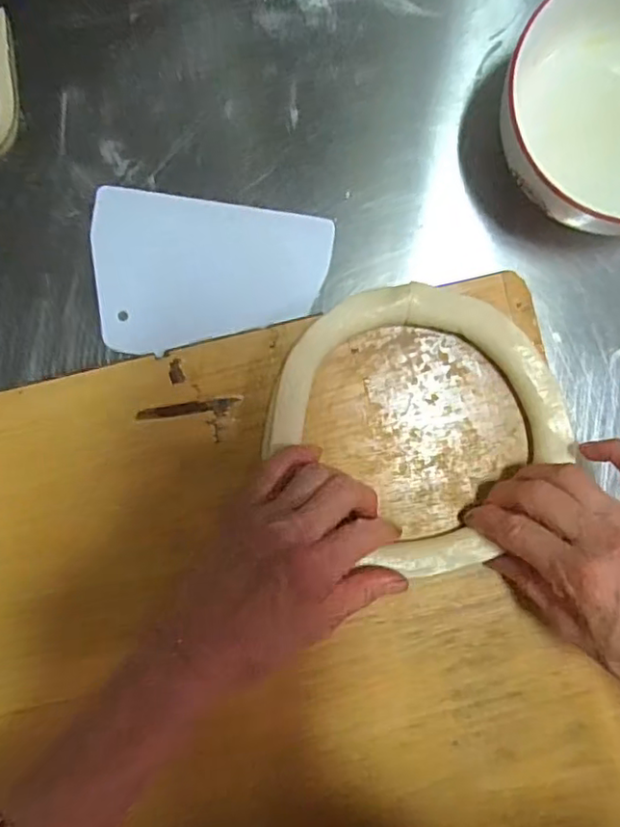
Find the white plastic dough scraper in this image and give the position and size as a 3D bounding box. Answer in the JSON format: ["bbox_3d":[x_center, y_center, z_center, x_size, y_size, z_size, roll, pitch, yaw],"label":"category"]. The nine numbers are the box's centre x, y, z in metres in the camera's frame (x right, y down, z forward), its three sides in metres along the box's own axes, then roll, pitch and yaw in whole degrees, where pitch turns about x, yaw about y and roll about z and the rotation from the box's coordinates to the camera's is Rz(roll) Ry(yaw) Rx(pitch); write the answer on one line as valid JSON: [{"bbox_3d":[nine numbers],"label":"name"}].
[{"bbox_3d":[-0.066,-0.085,0.390,0.146,0.004,0.100,9,91,1],"label":"white plastic dough scraper"}]

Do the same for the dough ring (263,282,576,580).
[{"bbox_3d":[0.066,0.003,0.369,0.166,0.018,0.151,0,88,1],"label":"dough ring"}]

